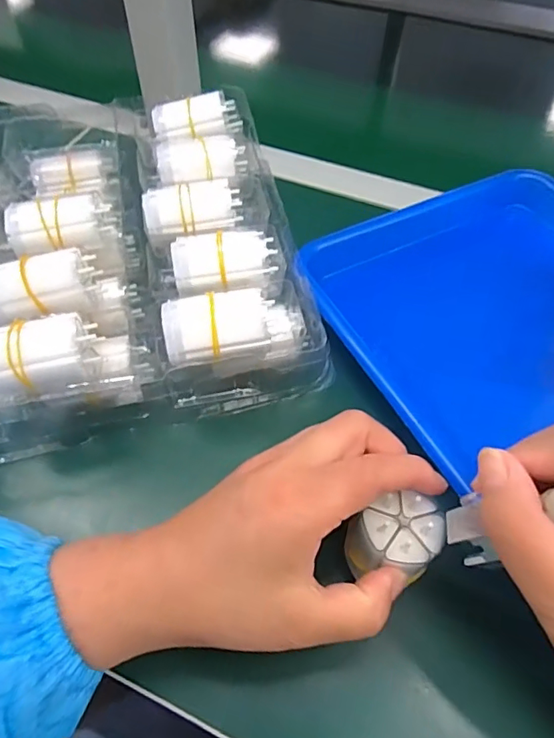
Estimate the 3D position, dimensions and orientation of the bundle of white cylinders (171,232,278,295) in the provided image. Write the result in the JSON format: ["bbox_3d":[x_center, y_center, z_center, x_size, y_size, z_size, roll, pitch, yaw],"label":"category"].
[{"bbox_3d":[-0.033,-0.069,0.316,0.064,0.024,0.031,-9,55,-7],"label":"bundle of white cylinders"}]

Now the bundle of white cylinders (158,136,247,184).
[{"bbox_3d":[-0.054,-0.152,0.370,0.062,0.021,0.027,-6,55,-5],"label":"bundle of white cylinders"}]

